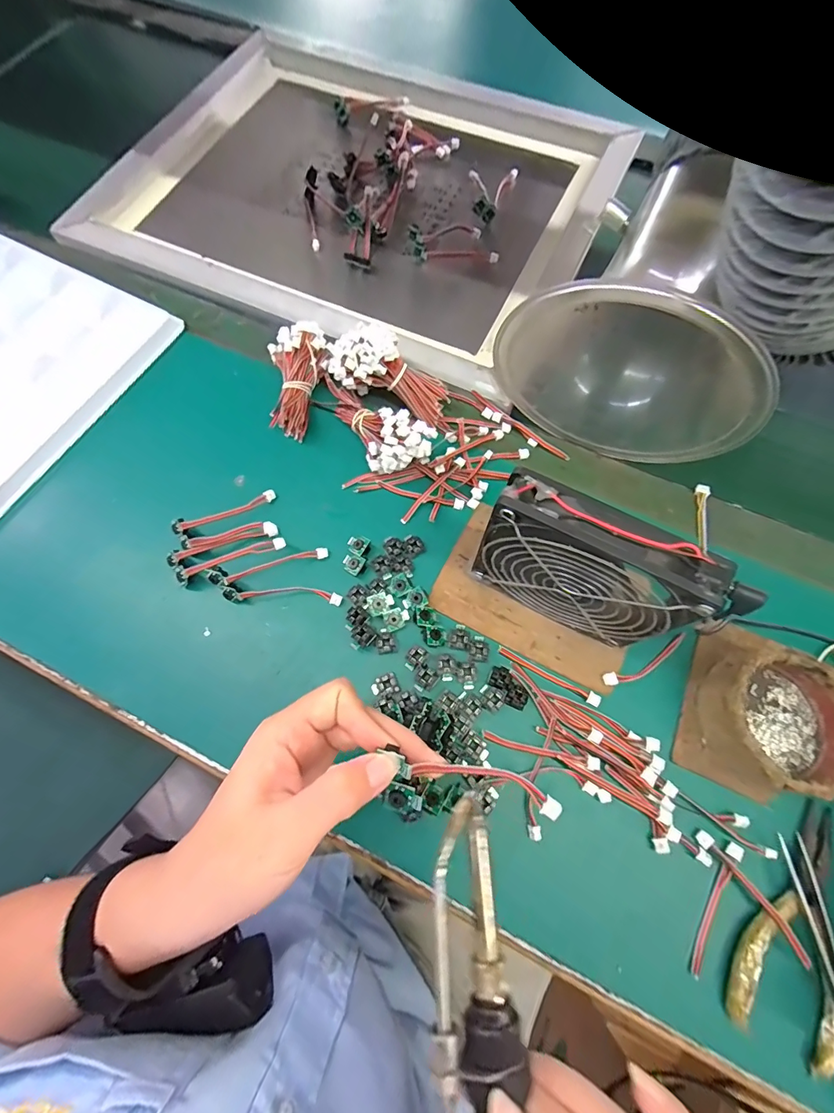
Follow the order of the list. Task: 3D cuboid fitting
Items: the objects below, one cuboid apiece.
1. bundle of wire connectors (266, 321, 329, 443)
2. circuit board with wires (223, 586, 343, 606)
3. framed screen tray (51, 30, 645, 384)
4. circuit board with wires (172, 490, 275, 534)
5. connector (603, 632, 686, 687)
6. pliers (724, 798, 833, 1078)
[{"bbox_3d":[-0.107,-0.152,0.376,0.046,0.024,0.098,9,89,3],"label":"bundle of wire connectors"},{"bbox_3d":[-0.098,0.027,0.325,0.083,0.016,0.014,1,70,1],"label":"circuit board with wires"},{"bbox_3d":[-0.055,-0.426,0.490,0.503,0.035,0.449,27,73,10],"label":"framed screen tray"},{"bbox_3d":[-0.151,-0.036,0.346,0.079,0.019,0.010,-27,72,-9],"label":"circuit board with wires"},{"bbox_3d":[0.165,0.076,0.313,0.071,0.006,0.014,-26,72,-8],"label":"connector"},{"bbox_3d":[0.227,0.214,0.259,0.059,0.019,0.131,29,73,10],"label":"pliers"}]

